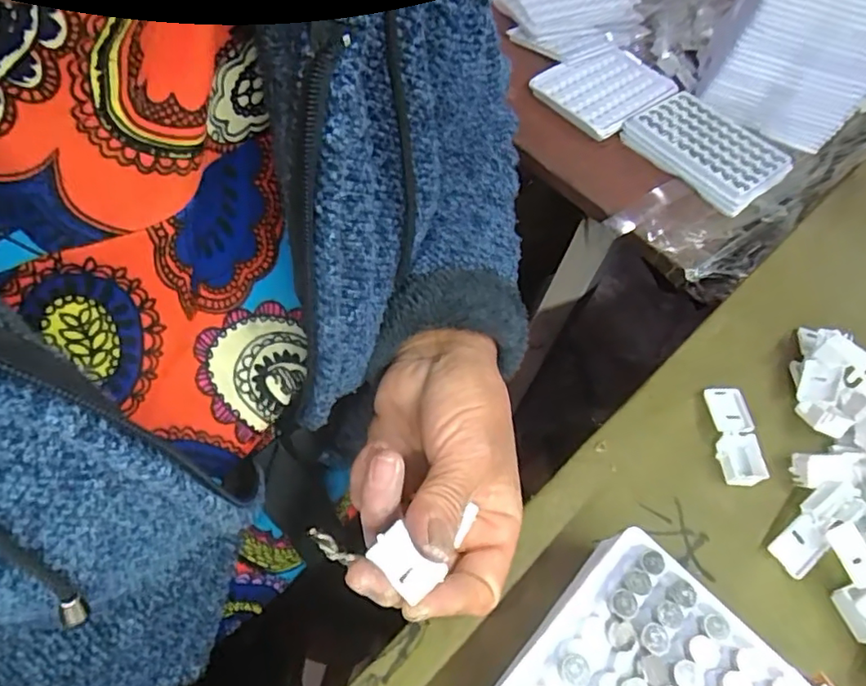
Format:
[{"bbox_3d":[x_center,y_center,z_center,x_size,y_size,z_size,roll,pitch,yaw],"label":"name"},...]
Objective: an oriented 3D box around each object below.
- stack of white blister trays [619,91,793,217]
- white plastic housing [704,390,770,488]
[{"bbox_3d":[0.246,-0.177,0.544,0.096,0.021,0.127,-32,66,-26],"label":"stack of white blister trays"},{"bbox_3d":[0.164,0.049,0.327,0.019,0.011,0.058,5,55,-6],"label":"white plastic housing"}]

